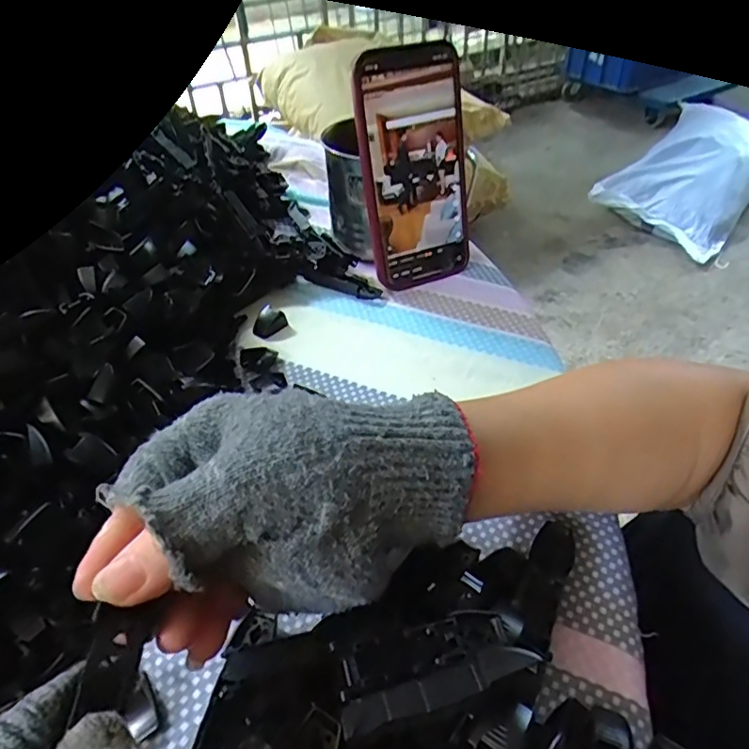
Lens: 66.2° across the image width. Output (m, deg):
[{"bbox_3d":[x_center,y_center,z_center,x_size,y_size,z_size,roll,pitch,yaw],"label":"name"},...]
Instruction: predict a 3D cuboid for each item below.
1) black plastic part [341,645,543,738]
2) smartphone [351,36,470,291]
[{"bbox_3d":[0.022,0.102,0.189,0.067,0.005,0.011,-14,46,-11],"label":"black plastic part"},{"bbox_3d":[0.029,-0.142,0.404,0.075,0.156,0.015,-16,28,-16],"label":"smartphone"}]

